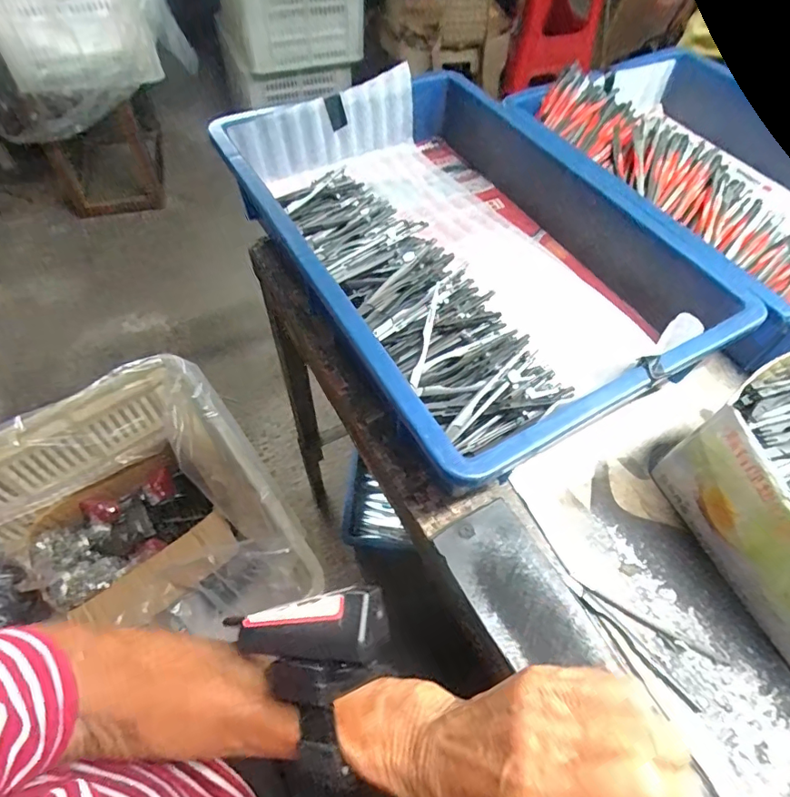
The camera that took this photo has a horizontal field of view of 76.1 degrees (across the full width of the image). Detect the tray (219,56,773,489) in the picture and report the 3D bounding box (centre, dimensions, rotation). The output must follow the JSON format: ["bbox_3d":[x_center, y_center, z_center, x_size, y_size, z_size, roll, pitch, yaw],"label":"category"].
[{"bbox_3d":[0.055,-0.145,0.461,0.300,0.077,0.429,-26,61,-18],"label":"tray"}]

